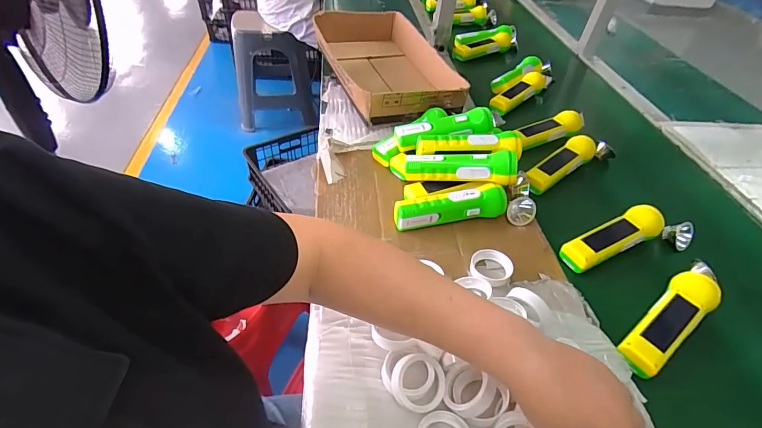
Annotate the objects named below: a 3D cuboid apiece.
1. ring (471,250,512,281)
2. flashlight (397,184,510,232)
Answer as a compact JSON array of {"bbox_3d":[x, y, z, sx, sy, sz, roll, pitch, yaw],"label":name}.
[{"bbox_3d":[0.147,0.070,0.511,0.053,0.018,0.047,27,50,21],"label":"ring"},{"bbox_3d":[0.099,-0.012,0.561,0.161,0.048,0.037,-6,46,-9],"label":"flashlight"}]

